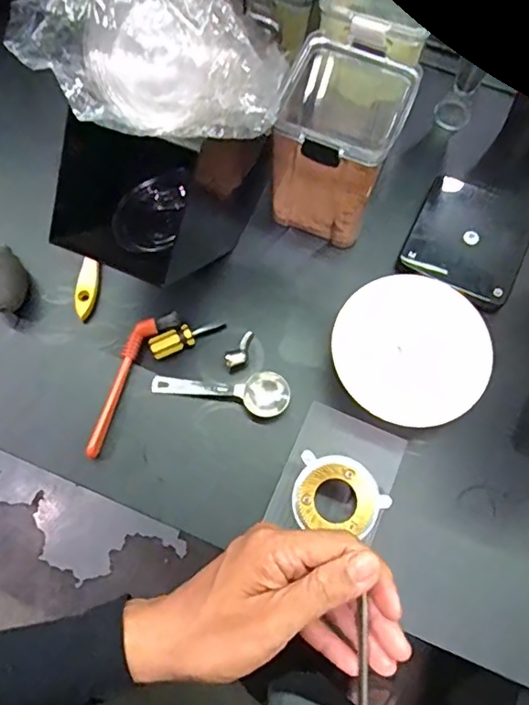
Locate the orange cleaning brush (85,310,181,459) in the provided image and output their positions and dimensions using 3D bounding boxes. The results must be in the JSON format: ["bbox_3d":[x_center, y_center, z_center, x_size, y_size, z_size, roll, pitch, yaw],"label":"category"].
[{"bbox_3d":[-0.137,0.024,0.540,0.035,0.017,0.159,27,73,7],"label":"orange cleaning brush"}]

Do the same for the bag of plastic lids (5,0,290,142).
[{"bbox_3d":[-0.079,-0.197,0.363,0.174,0.079,0.082,11,72,2],"label":"bag of plastic lids"}]

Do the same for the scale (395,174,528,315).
[{"bbox_3d":[0.216,-0.118,0.583,0.116,0.021,0.132,27,73,7],"label":"scale"}]

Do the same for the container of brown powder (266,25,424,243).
[{"bbox_3d":[0.067,-0.192,0.538,0.104,0.158,0.117,24,73,7],"label":"container of brown powder"}]

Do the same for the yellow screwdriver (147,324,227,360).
[{"bbox_3d":[-0.077,-0.016,0.553,0.078,0.018,0.022,-21,73,-20],"label":"yellow screwdriver"}]

